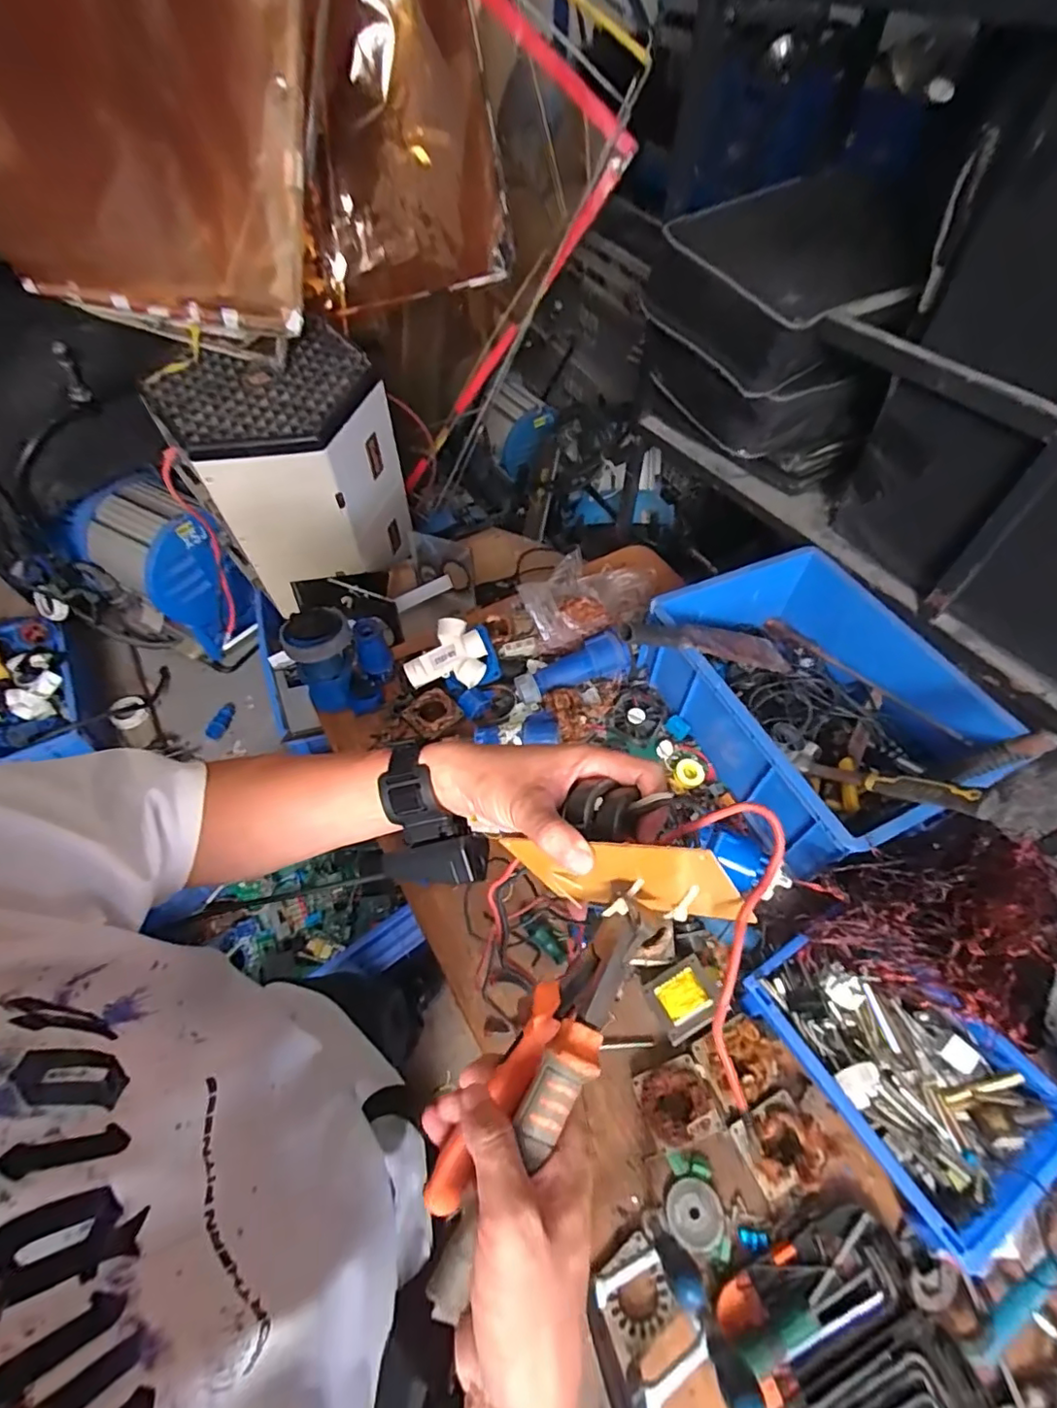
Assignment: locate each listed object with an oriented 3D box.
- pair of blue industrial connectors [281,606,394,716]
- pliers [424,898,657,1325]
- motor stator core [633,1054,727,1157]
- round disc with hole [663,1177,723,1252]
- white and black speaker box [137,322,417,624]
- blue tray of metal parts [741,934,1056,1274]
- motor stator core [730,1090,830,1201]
[{"bbox_3d":[-0.327,-0.075,1.017,0.153,0.189,0.118,-22,58,-16],"label":"pair of blue industrial connectors"},{"bbox_3d":[0.001,0.192,0.288,0.043,0.037,0.200,32,83,19],"label":"pliers"},{"bbox_3d":[0.177,0.477,0.684,0.085,0.040,0.080,-13,56,-10],"label":"motor stator core"},{"bbox_3d":[0.188,0.572,0.640,0.066,0.011,0.062,1,55,-1],"label":"round disc with hole"},{"bbox_3d":[-0.566,-0.551,1.455,0.500,0.532,0.333,-22,58,-16],"label":"white and black speaker box"},{"bbox_3d":[0.438,0.421,0.685,0.209,0.086,0.320,-27,60,-19],"label":"blue tray of metal parts"},{"bbox_3d":[0.293,0.509,0.658,0.087,0.048,0.088,-23,58,-16],"label":"motor stator core"}]

